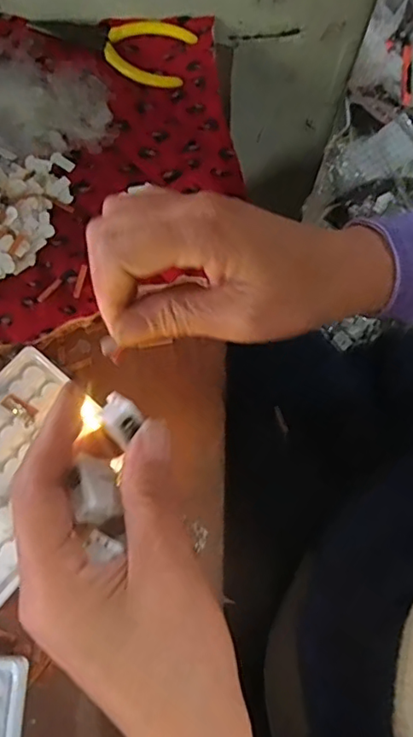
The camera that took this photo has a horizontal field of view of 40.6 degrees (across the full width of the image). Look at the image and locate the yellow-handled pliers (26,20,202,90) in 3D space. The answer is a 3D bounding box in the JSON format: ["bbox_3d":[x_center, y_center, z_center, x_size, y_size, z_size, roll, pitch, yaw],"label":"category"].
[{"bbox_3d":[-0.070,-0.243,0.411,0.119,0.007,0.051,20,76,4],"label":"yellow-handled pliers"}]

